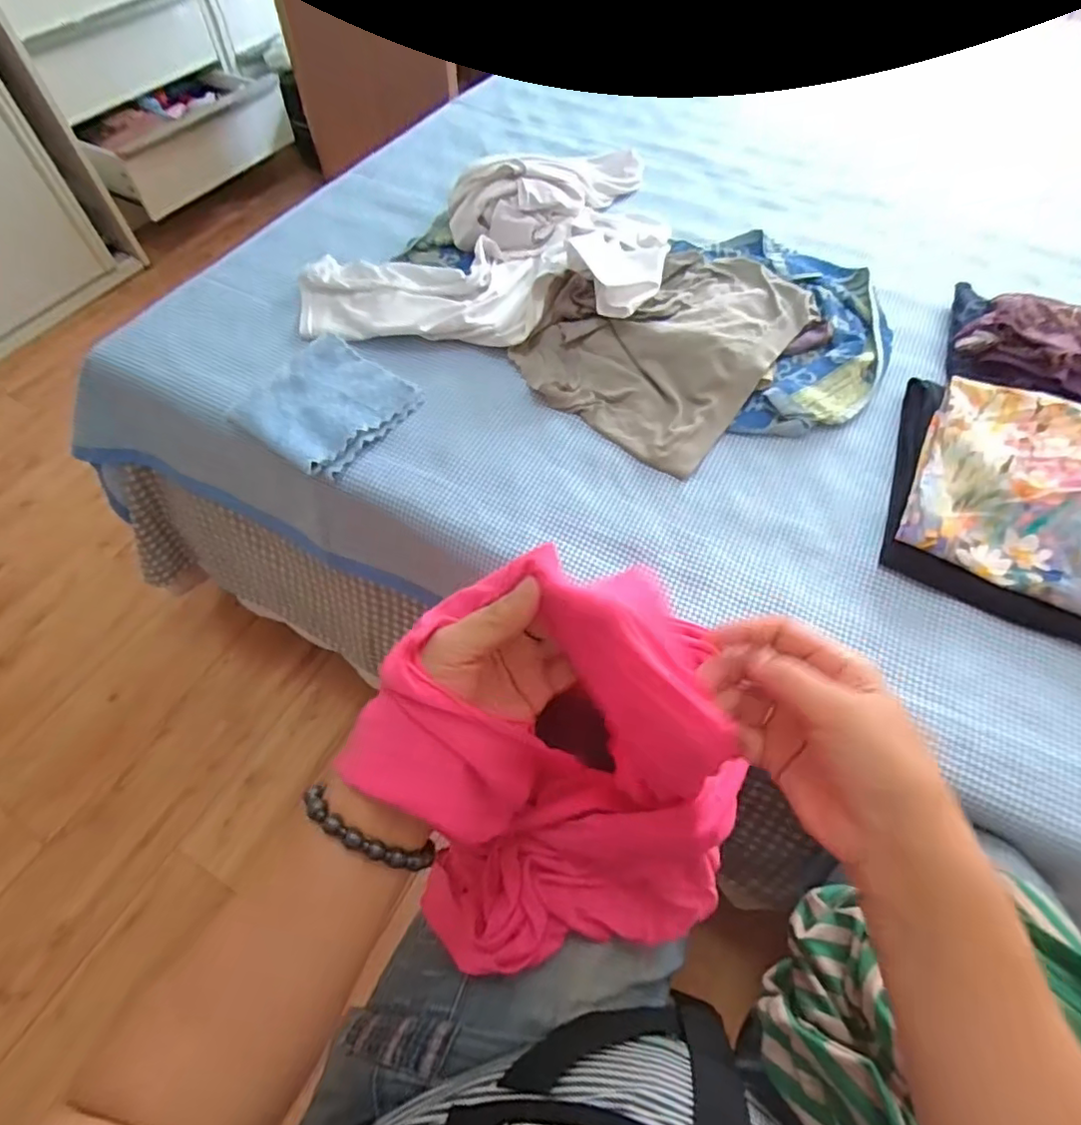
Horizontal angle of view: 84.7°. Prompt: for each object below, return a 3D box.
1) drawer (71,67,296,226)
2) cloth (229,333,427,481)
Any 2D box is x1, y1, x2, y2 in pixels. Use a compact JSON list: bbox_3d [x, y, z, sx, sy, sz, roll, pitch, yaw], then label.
[{"bbox_3d":[-0.840,-0.998,1.399,0.161,0.183,0.533,21,60,13],"label":"drawer"},{"bbox_3d":[-0.216,-0.160,0.602,0.129,0.028,0.144,31,63,18],"label":"cloth"}]

